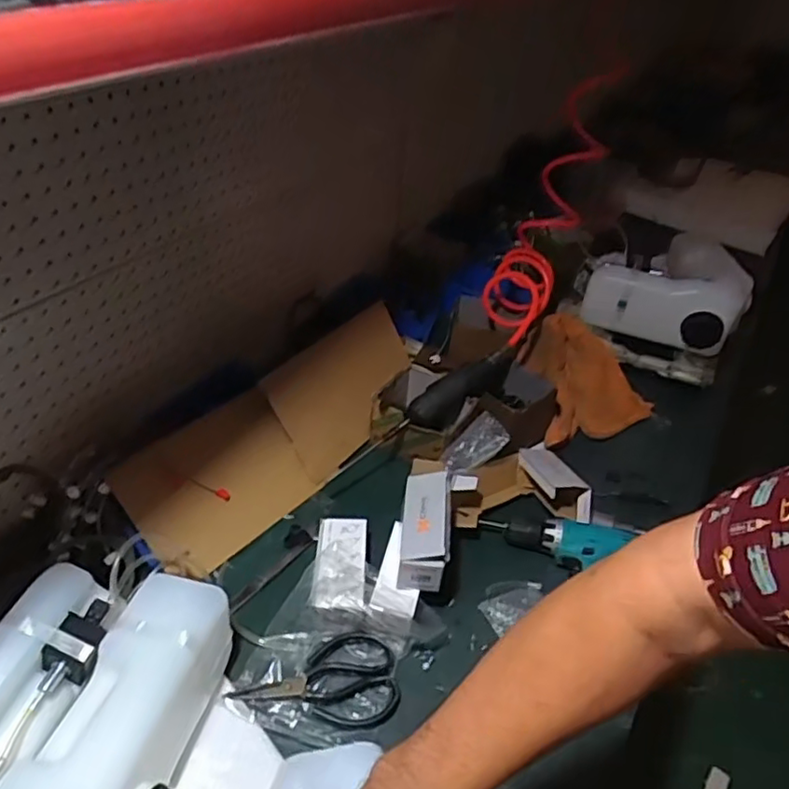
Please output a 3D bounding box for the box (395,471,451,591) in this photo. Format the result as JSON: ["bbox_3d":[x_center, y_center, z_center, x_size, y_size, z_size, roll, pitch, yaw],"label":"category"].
[{"bbox_3d":[0.038,0.170,0.779,0.063,0.076,0.142,6,39,2],"label":"box"}]

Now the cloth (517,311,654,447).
[{"bbox_3d":[0.308,-0.024,1.097,0.242,0.121,0.214,-20,45,-27],"label":"cloth"}]

